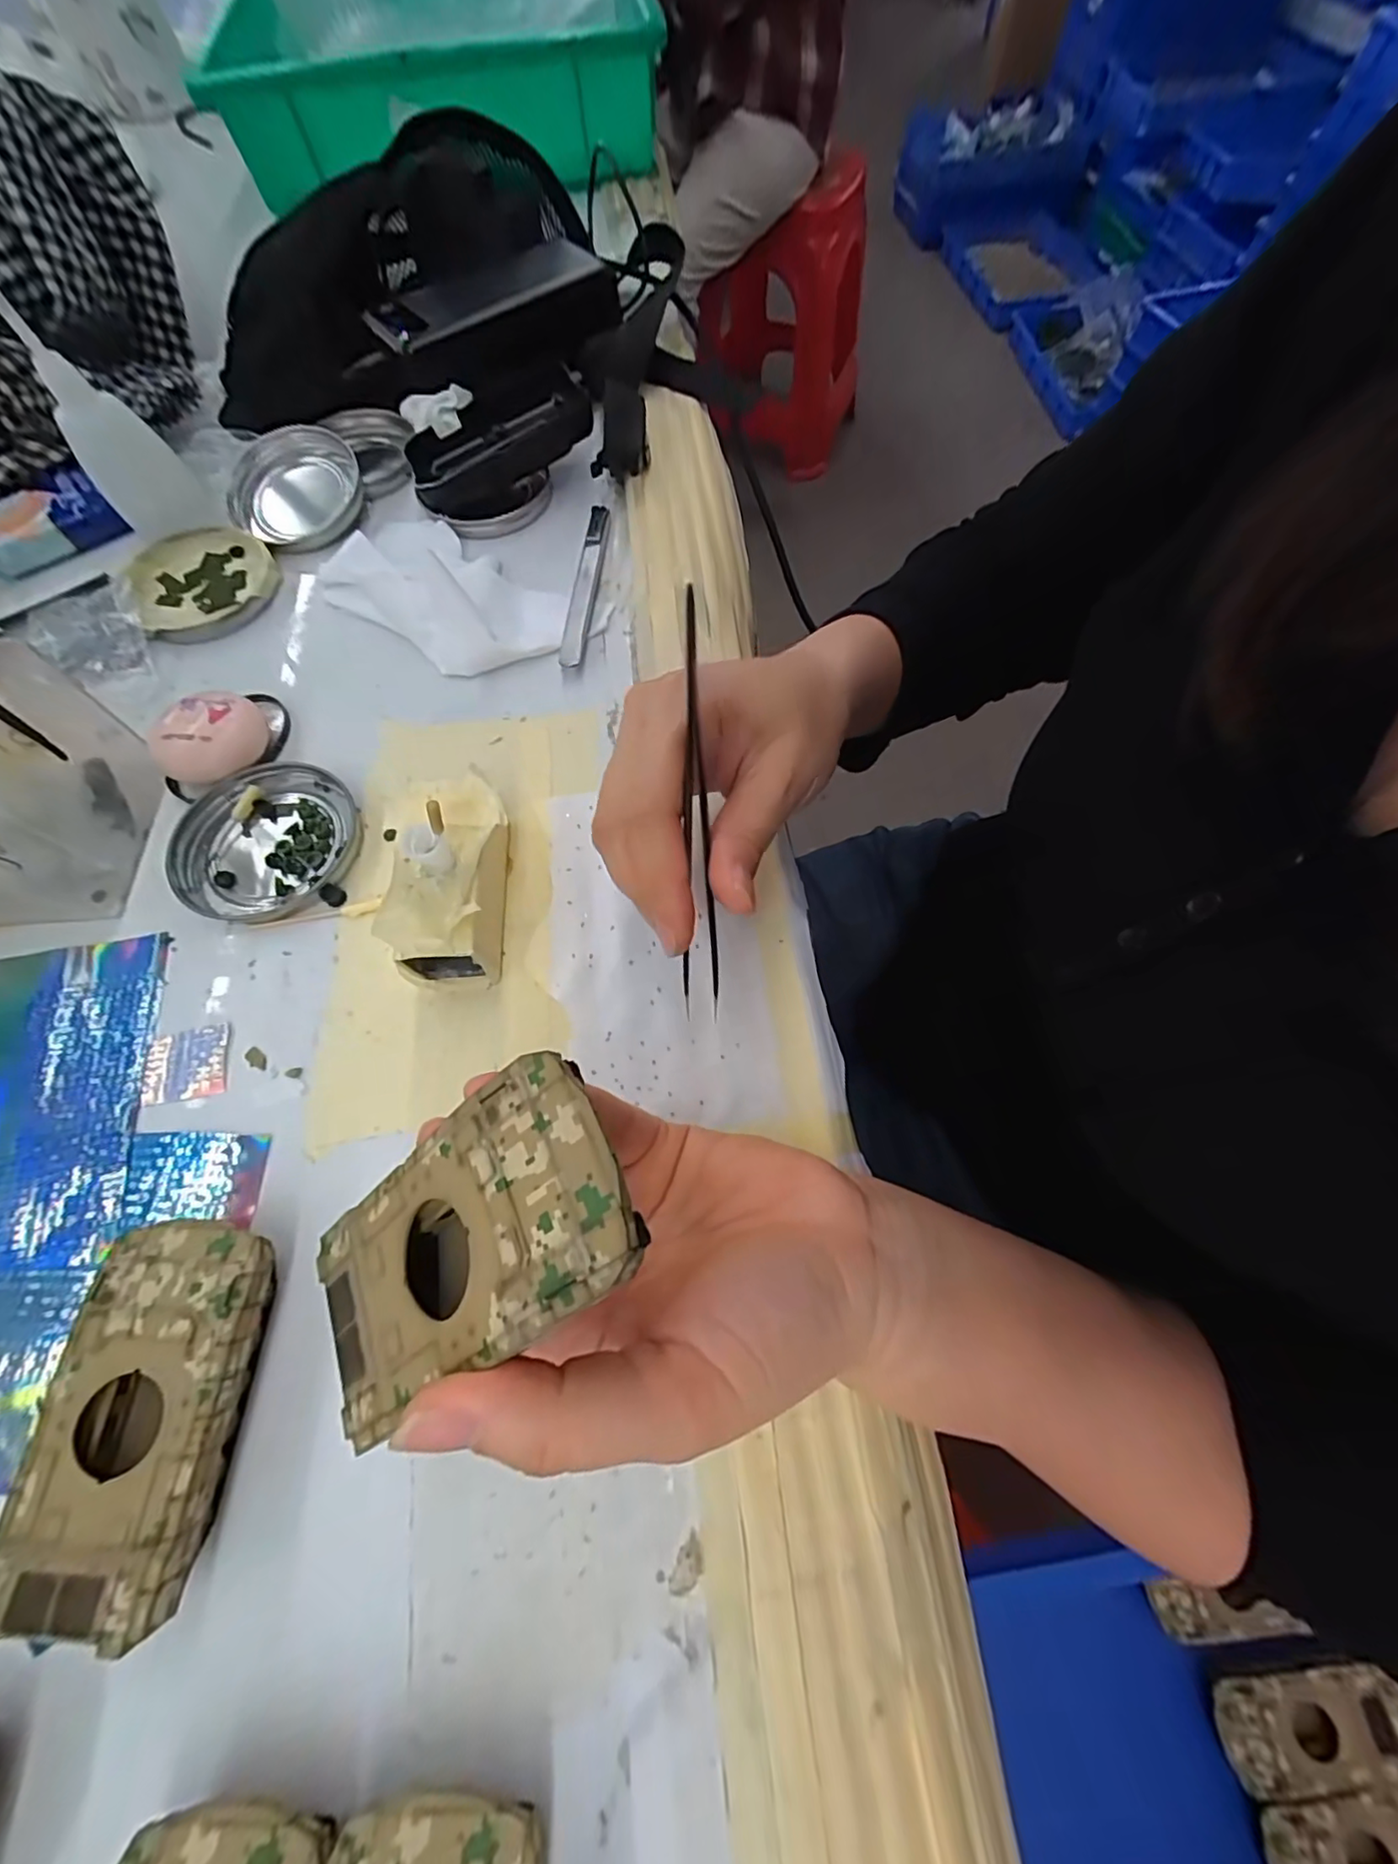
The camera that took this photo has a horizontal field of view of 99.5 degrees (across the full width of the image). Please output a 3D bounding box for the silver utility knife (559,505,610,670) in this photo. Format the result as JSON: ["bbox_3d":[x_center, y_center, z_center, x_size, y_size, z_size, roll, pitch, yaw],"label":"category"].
[{"bbox_3d":[-0.063,-0.194,0.329,0.013,0.007,0.127,4,68,1],"label":"silver utility knife"}]

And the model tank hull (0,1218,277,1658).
[{"bbox_3d":[-0.164,0.142,0.181,0.053,0.025,0.095,3,68,1],"label":"model tank hull"}]

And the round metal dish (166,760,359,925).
[{"bbox_3d":[-0.195,-0.041,0.267,0.075,0.008,0.074,0,67,1],"label":"round metal dish"}]

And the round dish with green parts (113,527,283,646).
[{"bbox_3d":[-0.281,-0.199,0.334,0.076,0.014,0.092,-34,72,-13],"label":"round dish with green parts"}]

